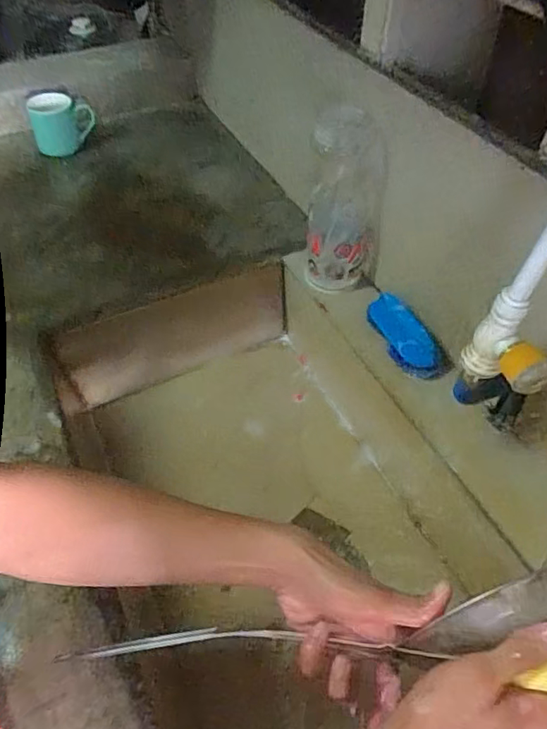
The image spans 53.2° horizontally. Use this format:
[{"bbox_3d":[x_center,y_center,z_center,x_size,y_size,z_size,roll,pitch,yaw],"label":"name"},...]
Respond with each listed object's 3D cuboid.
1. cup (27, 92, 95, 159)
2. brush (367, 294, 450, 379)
[{"bbox_3d":[-0.402,-0.460,1.049,0.115,0.097,0.074,-19,52,-15],"label":"cup"},{"bbox_3d":[0.175,-0.038,0.728,0.055,0.029,0.138,-43,62,19],"label":"brush"}]

